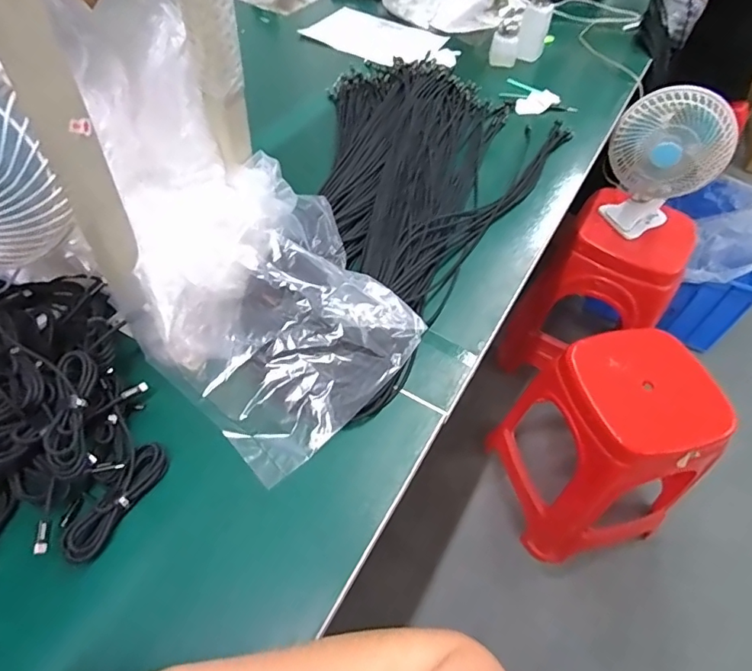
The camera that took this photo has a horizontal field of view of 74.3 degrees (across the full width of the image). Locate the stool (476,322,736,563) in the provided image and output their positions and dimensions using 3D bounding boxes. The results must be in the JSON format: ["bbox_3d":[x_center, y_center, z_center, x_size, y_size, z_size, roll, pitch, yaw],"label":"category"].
[{"bbox_3d":[0.480,0.243,1.072,0.301,0.455,0.304,-7,52,-11],"label":"stool"}]

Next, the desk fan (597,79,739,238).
[{"bbox_3d":[0.596,-0.353,1.039,0.197,0.318,0.129,36,57,22],"label":"desk fan"}]

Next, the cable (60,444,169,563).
[{"bbox_3d":[-0.233,0.149,0.449,0.030,0.020,0.109,25,53,14],"label":"cable"}]

